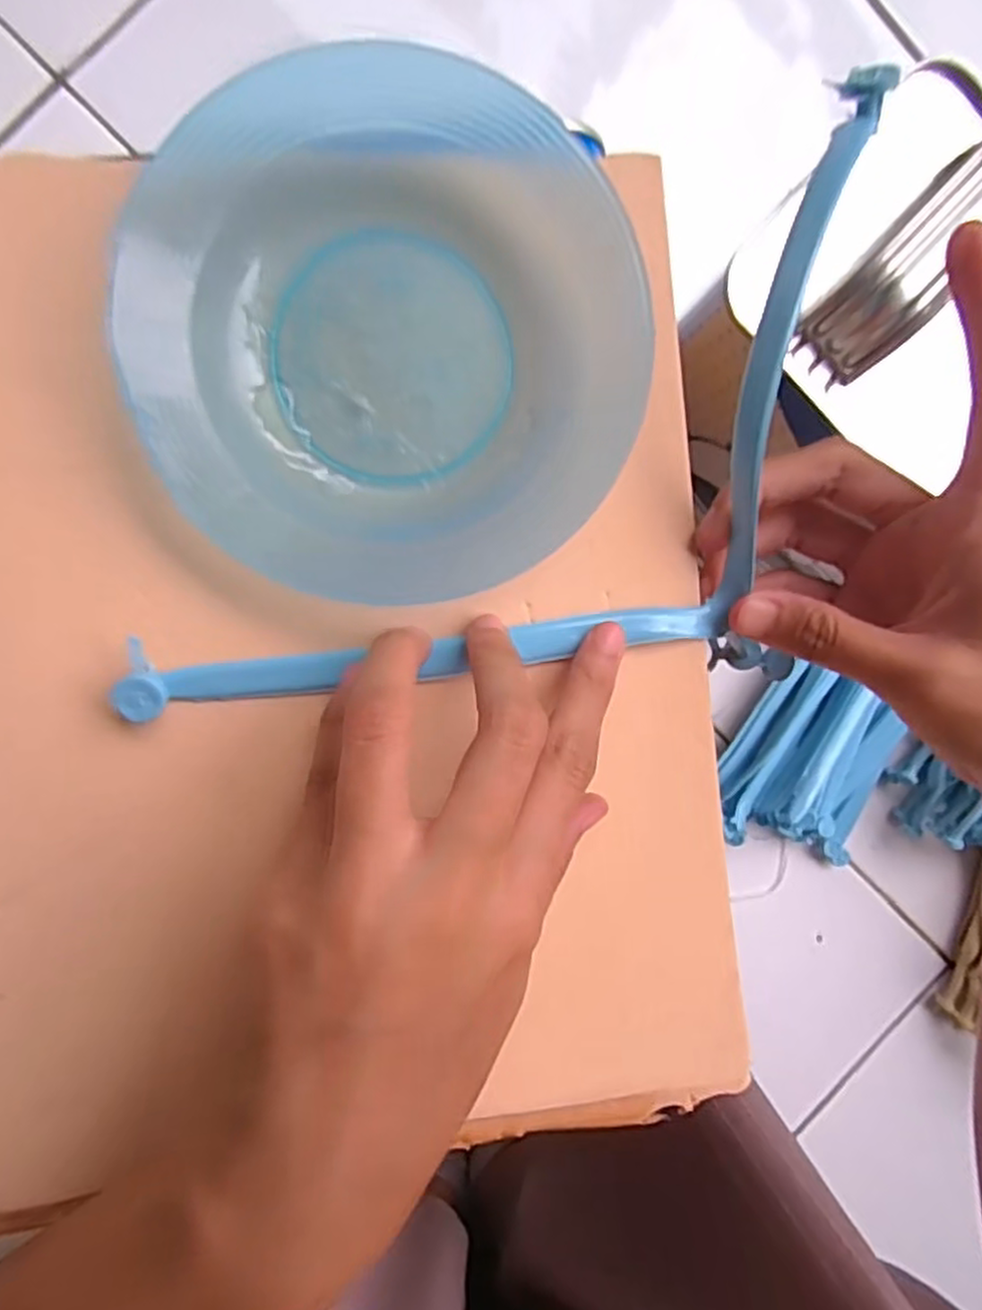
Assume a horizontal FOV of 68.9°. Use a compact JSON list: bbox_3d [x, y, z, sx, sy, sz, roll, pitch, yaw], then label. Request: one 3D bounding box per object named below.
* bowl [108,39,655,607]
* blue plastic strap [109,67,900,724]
[{"bbox_3d":[-0.024,-0.080,0.187,0.128,0.025,0.122,-1,95,-7],"label":"bowl"},{"bbox_3d":[0.028,-0.038,0.199,0.260,0.022,0.096,-38,97,0],"label":"blue plastic strap"}]

